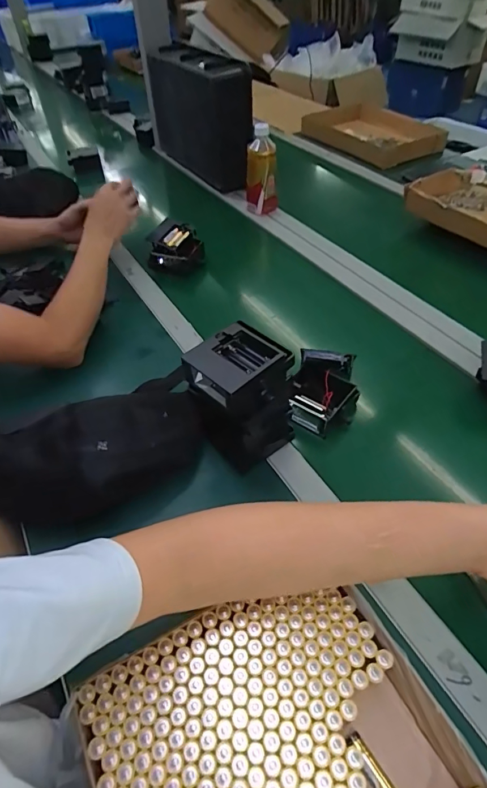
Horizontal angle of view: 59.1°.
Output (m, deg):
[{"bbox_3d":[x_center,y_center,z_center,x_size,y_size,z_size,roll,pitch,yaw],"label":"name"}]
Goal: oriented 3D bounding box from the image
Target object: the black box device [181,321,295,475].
[{"bbox_3d":[-0.002,0.014,0.515,0.098,0.161,0.099,-35,55,-26],"label":"black box device"}]

